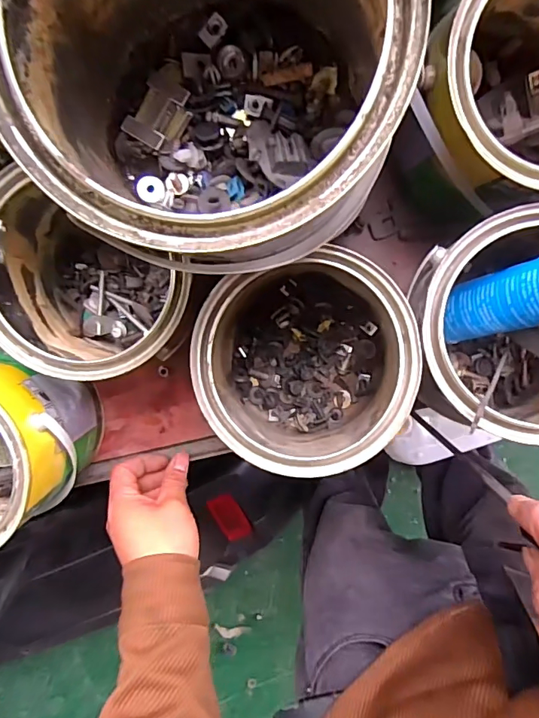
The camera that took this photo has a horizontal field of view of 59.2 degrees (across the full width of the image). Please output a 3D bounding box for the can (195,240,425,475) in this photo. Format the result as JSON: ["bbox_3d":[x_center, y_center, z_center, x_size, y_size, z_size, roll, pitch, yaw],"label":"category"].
[{"bbox_3d":[0.027,0.002,0.404,0.156,0.162,0.164,-2,100,2],"label":"can"}]

